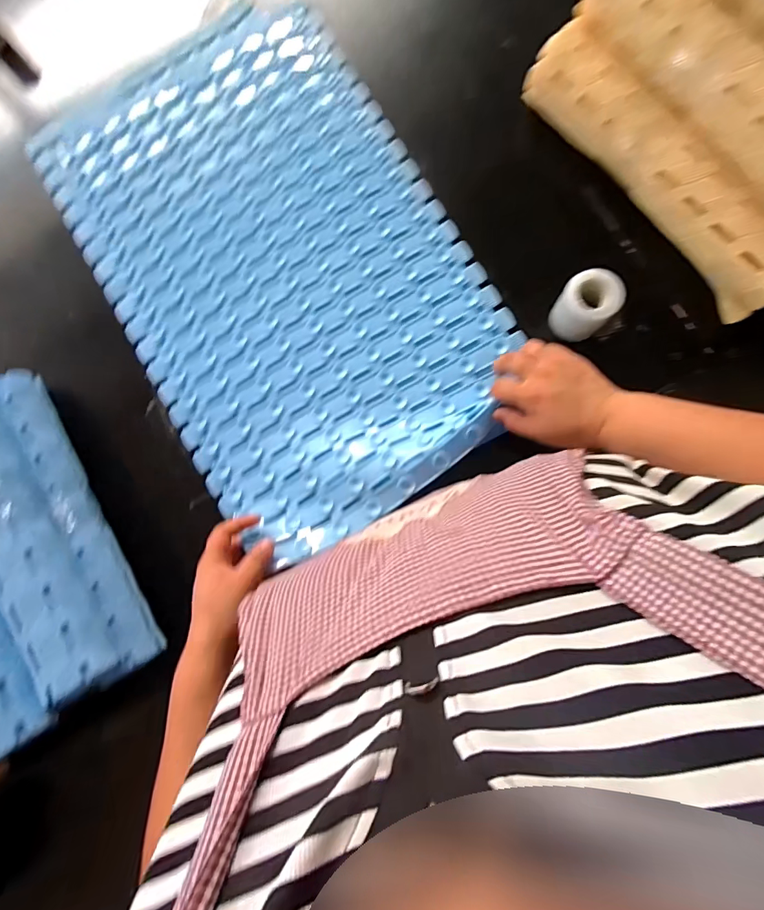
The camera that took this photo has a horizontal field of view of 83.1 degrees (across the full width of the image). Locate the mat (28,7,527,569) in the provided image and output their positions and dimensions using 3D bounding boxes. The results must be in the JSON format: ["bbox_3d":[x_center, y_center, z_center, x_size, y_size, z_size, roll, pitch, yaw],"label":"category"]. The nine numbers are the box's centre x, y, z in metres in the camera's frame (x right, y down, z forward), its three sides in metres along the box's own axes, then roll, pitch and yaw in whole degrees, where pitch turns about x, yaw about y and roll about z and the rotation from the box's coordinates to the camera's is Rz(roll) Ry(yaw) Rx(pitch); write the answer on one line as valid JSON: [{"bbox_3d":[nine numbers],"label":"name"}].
[{"bbox_3d":[-0.152,-0.269,0.567,0.431,0.038,0.731,-32,80,1],"label":"mat"}]

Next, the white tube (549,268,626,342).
[{"bbox_3d":[0.236,-0.171,0.508,0.060,0.076,0.062,-1,84,6],"label":"white tube"}]

